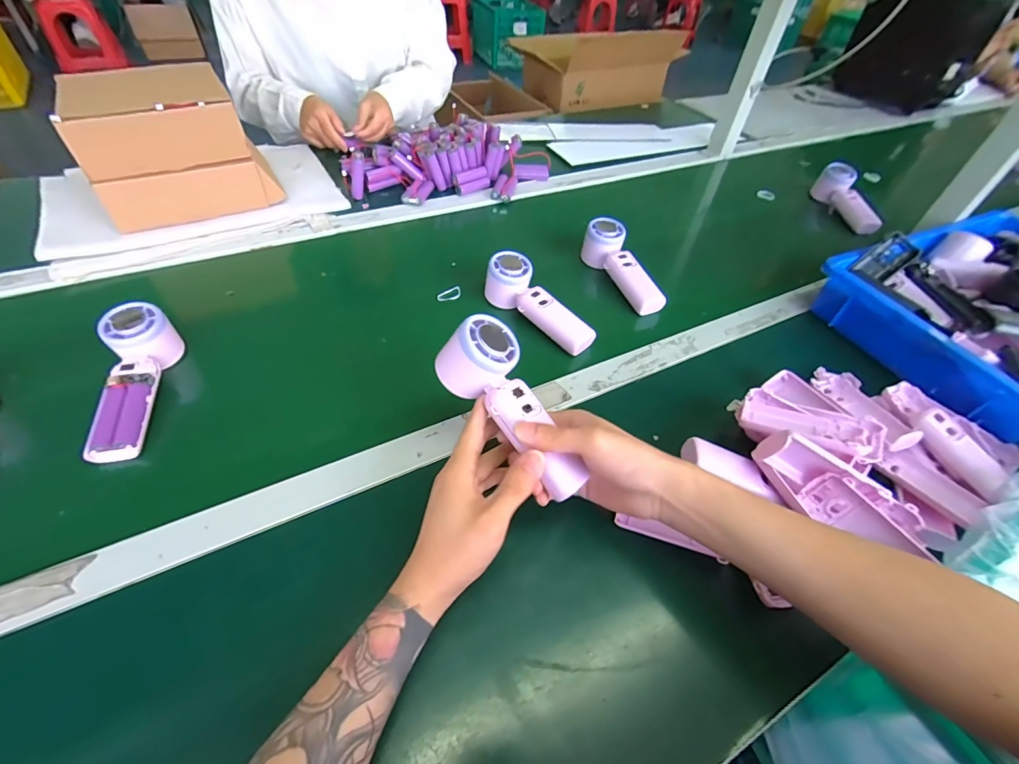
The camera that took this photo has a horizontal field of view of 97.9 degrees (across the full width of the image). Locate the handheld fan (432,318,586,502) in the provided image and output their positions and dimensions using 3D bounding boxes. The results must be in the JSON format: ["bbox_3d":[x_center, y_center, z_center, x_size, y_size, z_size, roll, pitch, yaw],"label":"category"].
[{"bbox_3d":[0.005,0.022,0.375,0.061,0.047,0.161,-30,82,-29],"label":"handheld fan"}]

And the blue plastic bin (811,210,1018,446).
[{"bbox_3d":[0.661,-0.094,0.588,0.412,0.083,0.294,-15,52,-18],"label":"blue plastic bin"}]

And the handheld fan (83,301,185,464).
[{"bbox_3d":[-0.379,0.002,0.446,0.050,0.048,0.164,-5,64,-11],"label":"handheld fan"}]

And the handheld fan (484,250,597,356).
[{"bbox_3d":[0.035,-0.098,0.561,0.055,0.056,0.158,-30,58,-28],"label":"handheld fan"}]

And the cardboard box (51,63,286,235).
[{"bbox_3d":[-0.484,-0.345,0.645,0.211,0.143,0.170,-23,55,-24],"label":"cardboard box"}]

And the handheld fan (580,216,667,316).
[{"bbox_3d":[0.158,-0.167,0.627,0.056,0.051,0.165,-12,51,-17],"label":"handheld fan"}]

